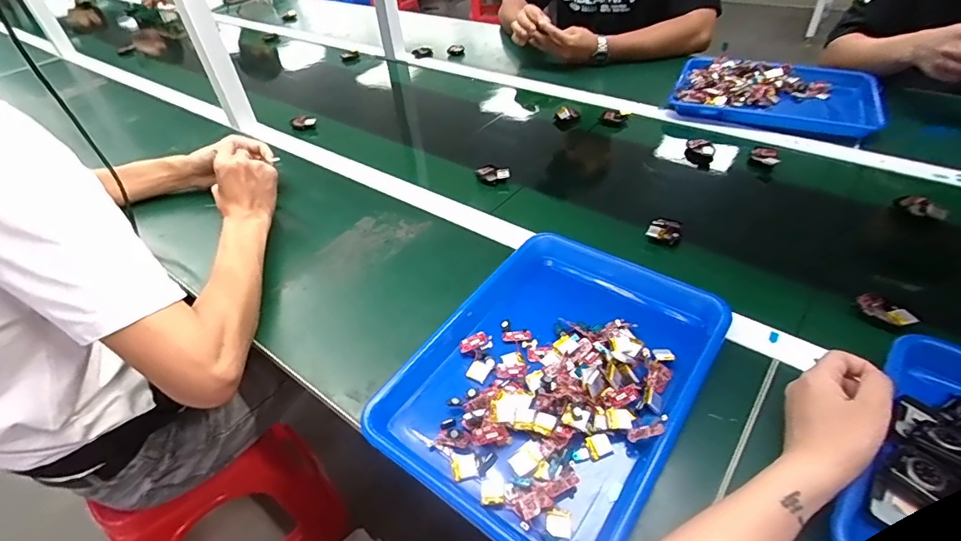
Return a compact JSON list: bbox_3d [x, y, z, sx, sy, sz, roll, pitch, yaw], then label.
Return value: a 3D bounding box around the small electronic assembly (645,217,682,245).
[{"bbox_3d":[0.231,-0.052,0.607,0.039,0.015,0.035,11,47,17],"label":"small electronic assembly"}]

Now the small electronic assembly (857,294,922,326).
[{"bbox_3d":[0.407,0.041,0.484,0.018,0.015,0.048,-32,50,-24],"label":"small electronic assembly"}]

